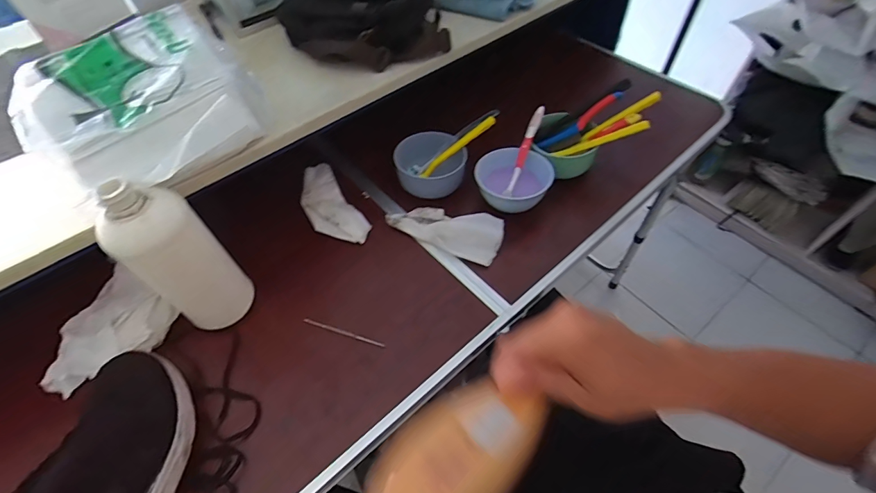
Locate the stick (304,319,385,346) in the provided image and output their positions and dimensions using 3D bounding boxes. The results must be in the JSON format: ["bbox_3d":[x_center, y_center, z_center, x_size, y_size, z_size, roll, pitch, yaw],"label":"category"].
[{"bbox_3d":[-0.121,0.110,0.530,0.116,0.007,0.005,16,58,13],"label":"stick"}]

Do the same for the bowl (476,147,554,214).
[{"bbox_3d":[0.114,-0.099,0.631,0.106,0.047,0.102,-1,54,2],"label":"bowl"}]

